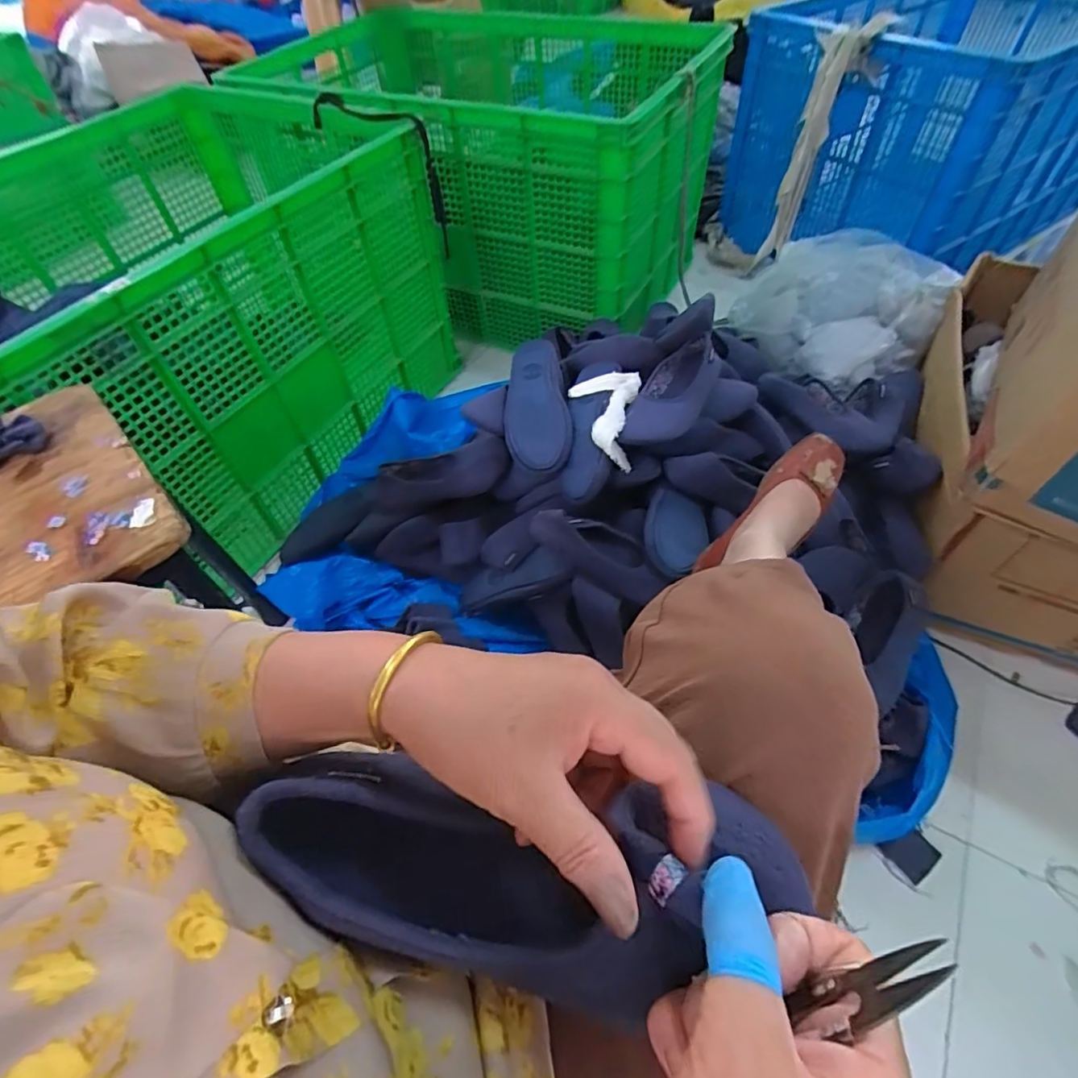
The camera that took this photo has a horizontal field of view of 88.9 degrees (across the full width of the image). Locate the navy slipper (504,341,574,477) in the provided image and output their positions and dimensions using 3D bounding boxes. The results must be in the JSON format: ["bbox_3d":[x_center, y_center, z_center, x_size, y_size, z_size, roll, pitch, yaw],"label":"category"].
[{"bbox_3d":[-0.005,-0.220,0.867,0.099,0.052,0.239,-4,78,1],"label":"navy slipper"}]

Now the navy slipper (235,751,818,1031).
[{"bbox_3d":[-0.008,0.142,0.234,0.221,0.067,0.081,5,54,6],"label":"navy slipper"}]

